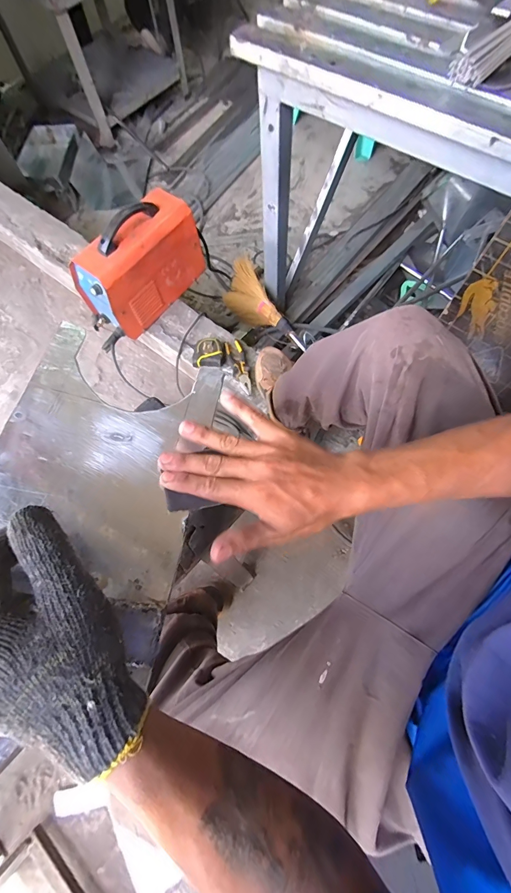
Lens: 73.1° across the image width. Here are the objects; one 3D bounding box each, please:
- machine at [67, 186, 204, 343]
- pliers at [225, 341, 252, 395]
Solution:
[{"bbox_3d":[-0.309,-0.490,0.934,0.145,0.218,0.341,39,76,15],"label":"machine"},{"bbox_3d":[-0.039,-0.216,0.934,0.043,0.024,0.172,-18,70,-4],"label":"pliers"}]

